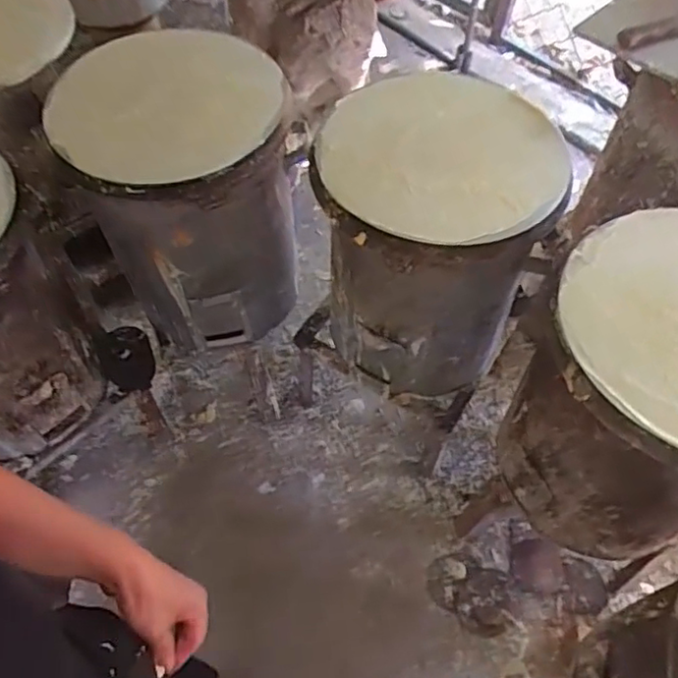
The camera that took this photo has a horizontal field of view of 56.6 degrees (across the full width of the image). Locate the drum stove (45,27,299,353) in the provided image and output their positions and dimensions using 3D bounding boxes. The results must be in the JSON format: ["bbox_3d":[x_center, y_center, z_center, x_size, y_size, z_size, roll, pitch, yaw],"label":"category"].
[{"bbox_3d":[-0.272,-0.261,1.233,0.385,0.461,0.339,-11,57,-7],"label":"drum stove"}]

